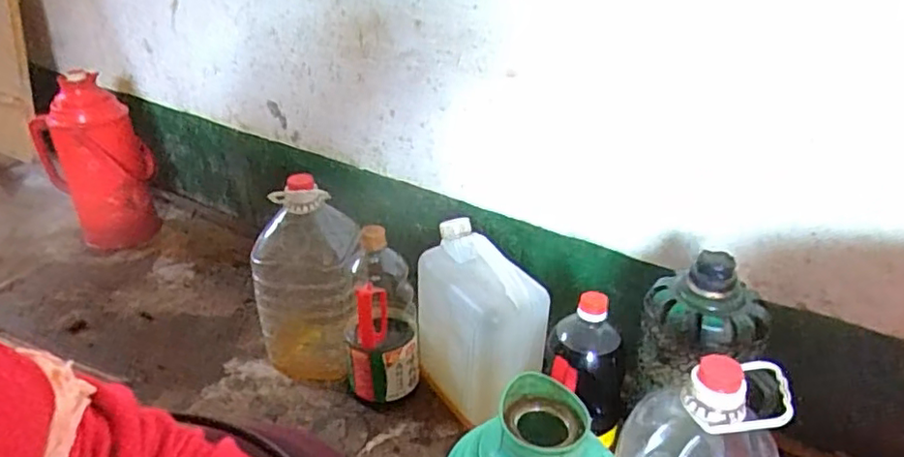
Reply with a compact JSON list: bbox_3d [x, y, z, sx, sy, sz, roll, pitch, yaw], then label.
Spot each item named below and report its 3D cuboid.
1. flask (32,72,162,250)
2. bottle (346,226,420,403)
[{"bbox_3d":[-0.748,-0.134,1.308,0.201,0.357,0.179,-17,34,-28],"label":"flask"},{"bbox_3d":[-0.106,0.128,0.927,0.107,0.265,0.101,-3,30,-7],"label":"bottle"}]

